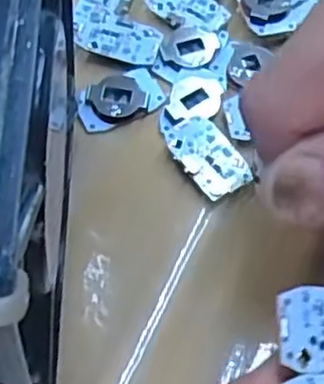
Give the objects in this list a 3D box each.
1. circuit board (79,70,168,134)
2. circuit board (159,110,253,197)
[{"bbox_3d":[-0.015,-0.032,0.244,0.029,0.006,0.017,-22,62,-12],"label":"circuit board"},{"bbox_3d":[0.012,-0.013,0.232,0.017,0.005,0.037,-34,65,-17],"label":"circuit board"}]

